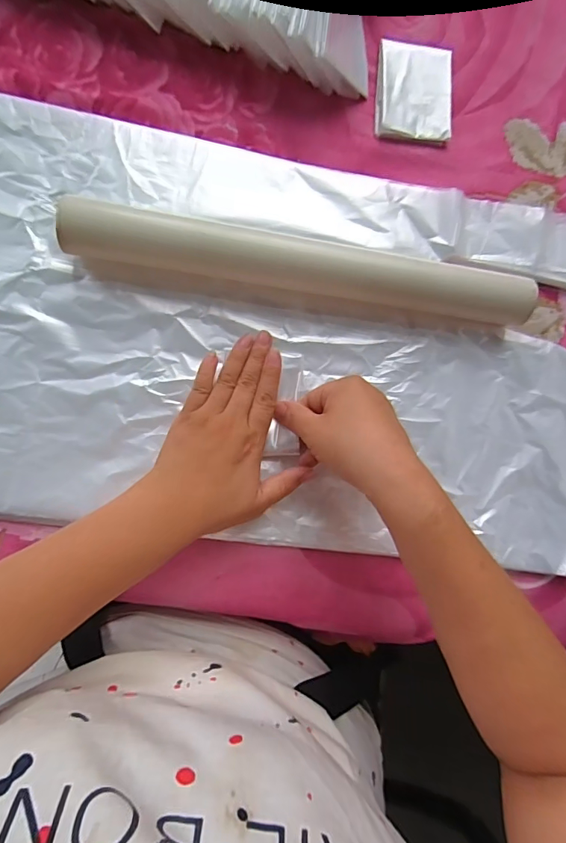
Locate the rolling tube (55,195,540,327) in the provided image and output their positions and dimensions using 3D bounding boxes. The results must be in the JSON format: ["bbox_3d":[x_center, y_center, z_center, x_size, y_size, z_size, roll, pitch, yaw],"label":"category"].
[{"bbox_3d":[0.020,-0.117,0.328,0.346,0.038,0.035,7,87,-7],"label":"rolling tube"}]

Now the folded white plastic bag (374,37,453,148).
[{"bbox_3d":[0.114,-0.283,0.372,0.064,0.009,0.078,2,88,-7],"label":"folded white plastic bag"}]

